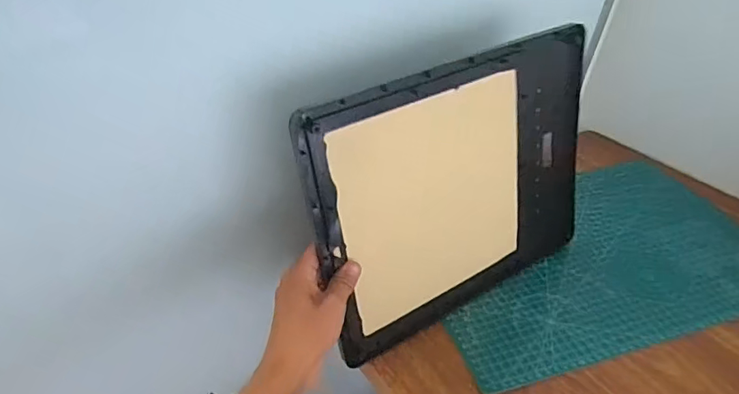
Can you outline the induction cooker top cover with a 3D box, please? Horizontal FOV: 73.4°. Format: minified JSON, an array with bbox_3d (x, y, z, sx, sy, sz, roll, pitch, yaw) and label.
[{"bbox_3d":[0.101,-0.005,0.524,0.344,0.274,0.015,-23,30,-26],"label":"induction cooker top cover"}]

